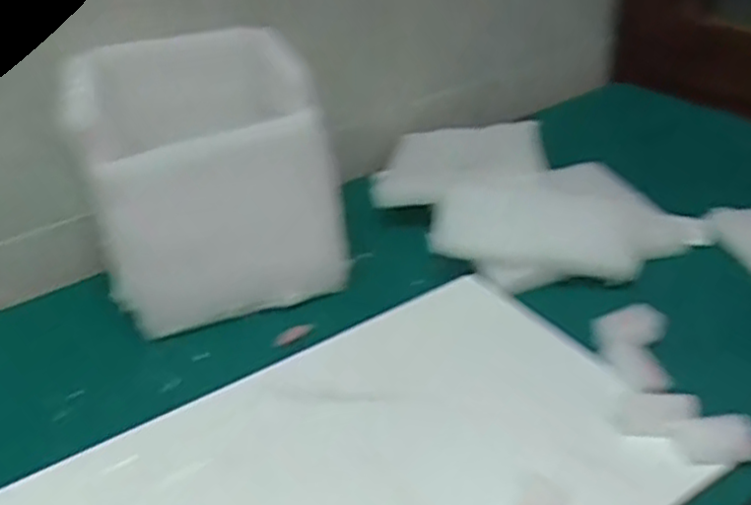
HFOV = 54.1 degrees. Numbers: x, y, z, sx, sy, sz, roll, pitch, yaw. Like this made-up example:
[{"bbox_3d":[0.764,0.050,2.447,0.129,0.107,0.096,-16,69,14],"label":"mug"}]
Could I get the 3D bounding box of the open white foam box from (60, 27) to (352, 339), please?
[{"bbox_3d":[-0.163,-0.081,0.746,0.223,0.217,0.188,-11,33,-8],"label":"open white foam box"}]

